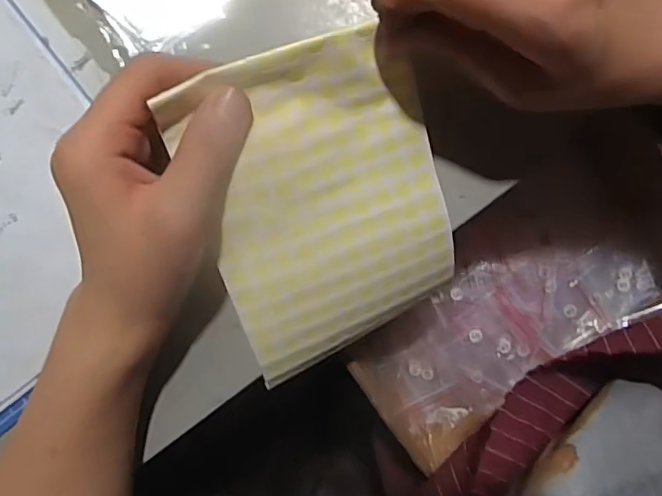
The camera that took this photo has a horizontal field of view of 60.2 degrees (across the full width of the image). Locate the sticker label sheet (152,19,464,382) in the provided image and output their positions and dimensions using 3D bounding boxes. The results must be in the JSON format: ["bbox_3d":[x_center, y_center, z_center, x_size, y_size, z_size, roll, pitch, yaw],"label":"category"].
[{"bbox_3d":[-0.002,-0.018,0.294,0.121,0.015,0.163,-22,113,-9],"label":"sticker label sheet"}]

